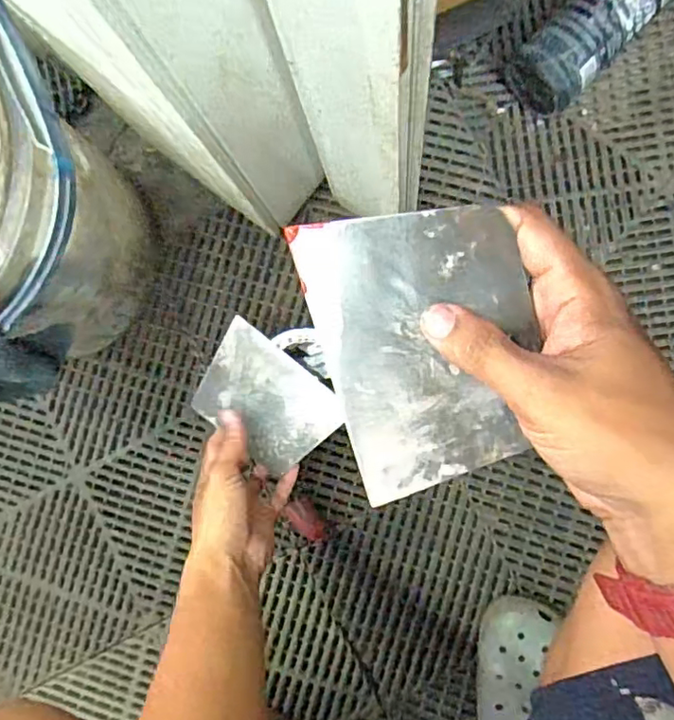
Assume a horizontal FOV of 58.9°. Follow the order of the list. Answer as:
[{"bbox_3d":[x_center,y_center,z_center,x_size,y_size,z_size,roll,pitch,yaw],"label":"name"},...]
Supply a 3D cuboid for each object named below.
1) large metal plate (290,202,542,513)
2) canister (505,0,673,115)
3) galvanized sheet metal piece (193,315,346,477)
[{"bbox_3d":[0.043,-0.005,0.282,0.096,0.004,0.136,-14,102,13],"label":"large metal plate"},{"bbox_3d":[0.306,-0.382,0.648,0.265,0.087,0.088,-41,85,2],"label":"canister"},{"bbox_3d":[-0.070,0.041,0.578,0.135,0.004,0.098,38,95,3],"label":"galvanized sheet metal piece"}]

